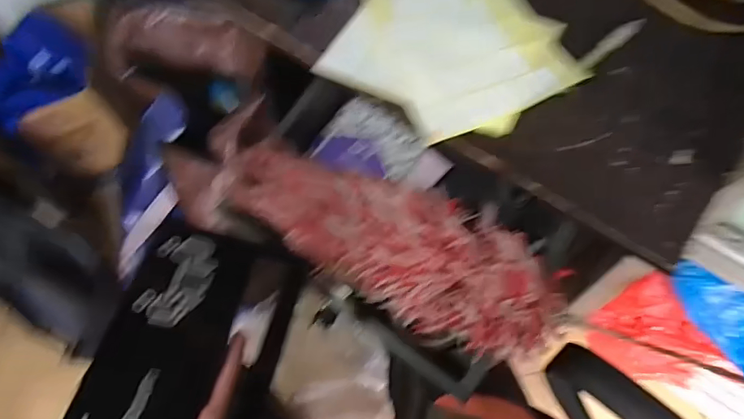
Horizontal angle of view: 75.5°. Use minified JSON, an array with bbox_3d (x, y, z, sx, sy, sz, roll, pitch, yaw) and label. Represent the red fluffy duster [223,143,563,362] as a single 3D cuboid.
[{"bbox_3d":[0.005,0.025,0.467,0.355,0.082,0.112,23,66,14],"label":"red fluffy duster"}]

